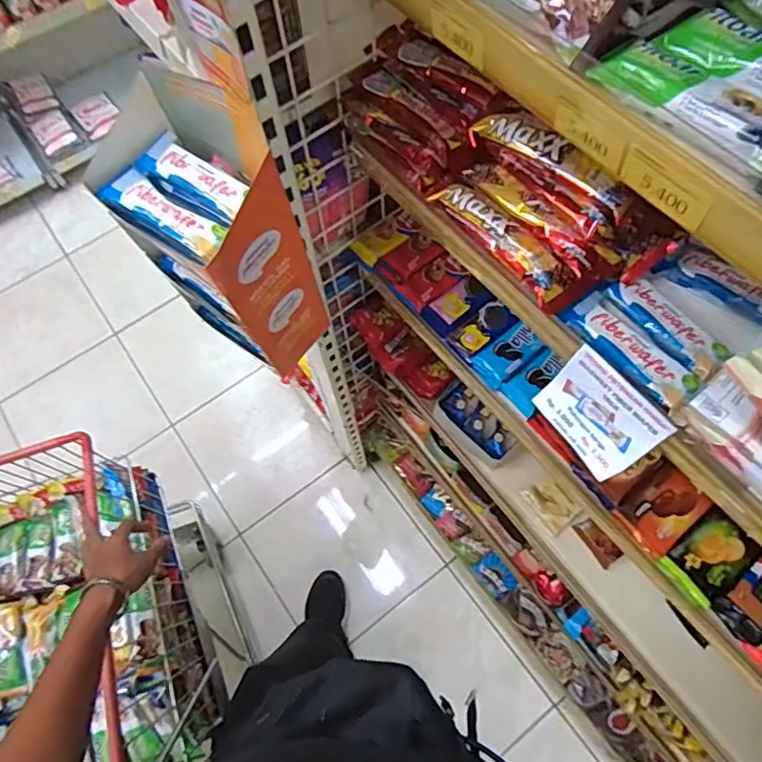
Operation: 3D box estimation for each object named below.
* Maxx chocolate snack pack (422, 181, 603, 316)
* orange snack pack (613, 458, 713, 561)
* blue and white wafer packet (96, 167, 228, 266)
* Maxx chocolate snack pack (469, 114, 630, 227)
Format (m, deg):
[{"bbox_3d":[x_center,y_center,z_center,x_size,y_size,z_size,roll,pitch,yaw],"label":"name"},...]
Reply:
[{"bbox_3d":[0.107,-0.123,0.492,0.167,0.024,0.042,41,73,19],"label":"Maxx chocolate snack pack"},{"bbox_3d":[0.305,0.137,0.600,0.086,0.022,0.066,-38,69,-14],"label":"orange snack pack"},{"bbox_3d":[-0.191,-0.146,0.492,0.126,0.028,0.040,32,70,16],"label":"blue and white wafer packet"},{"bbox_3d":[0.145,-0.187,0.467,0.147,0.028,0.033,36,72,17],"label":"Maxx chocolate snack pack"}]

